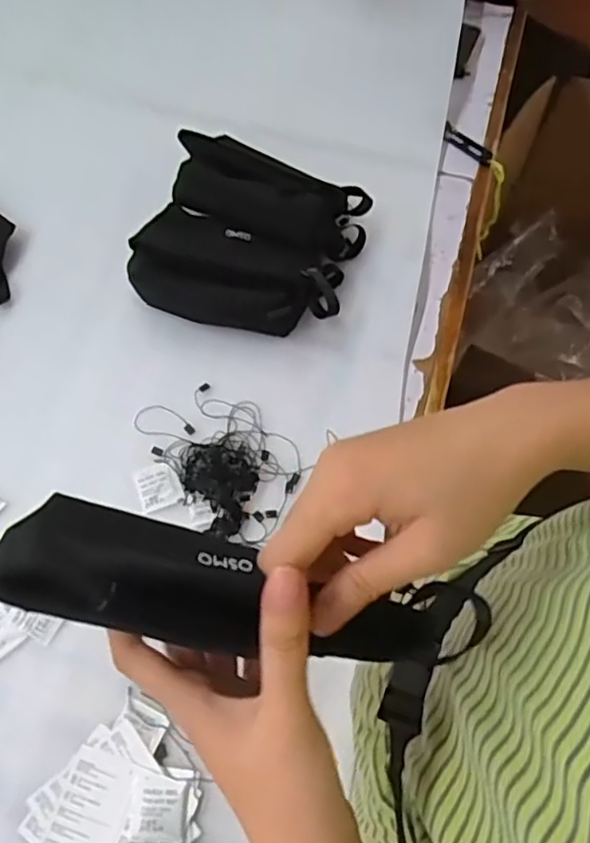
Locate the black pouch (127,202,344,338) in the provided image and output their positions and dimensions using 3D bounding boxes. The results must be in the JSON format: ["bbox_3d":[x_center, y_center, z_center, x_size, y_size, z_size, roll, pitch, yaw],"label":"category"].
[{"bbox_3d":[-0.061,-0.148,0.651,0.214,0.046,0.104,16,66,5],"label":"black pouch"}]

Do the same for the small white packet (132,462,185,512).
[{"bbox_3d":[-0.126,0.058,0.580,0.037,0.004,0.043,-20,68,-11],"label":"small white packet"}]

